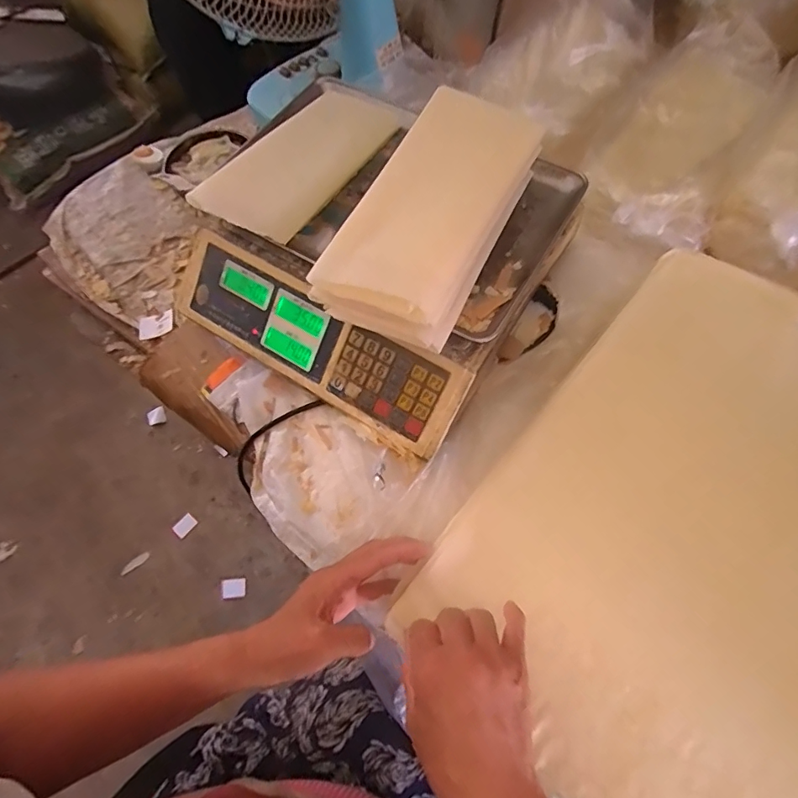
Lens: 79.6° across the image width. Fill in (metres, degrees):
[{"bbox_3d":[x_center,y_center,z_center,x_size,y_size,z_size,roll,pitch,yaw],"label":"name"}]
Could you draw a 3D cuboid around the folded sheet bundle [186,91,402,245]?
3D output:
[{"bbox_3d":[-0.097,-0.244,0.482,0.098,0.024,0.218,32,66,4],"label":"folded sheet bundle"}]

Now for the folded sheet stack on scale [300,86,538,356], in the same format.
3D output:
[{"bbox_3d":[0.032,-0.165,0.422,0.113,0.054,0.241,24,67,14],"label":"folded sheet stack on scale"}]

